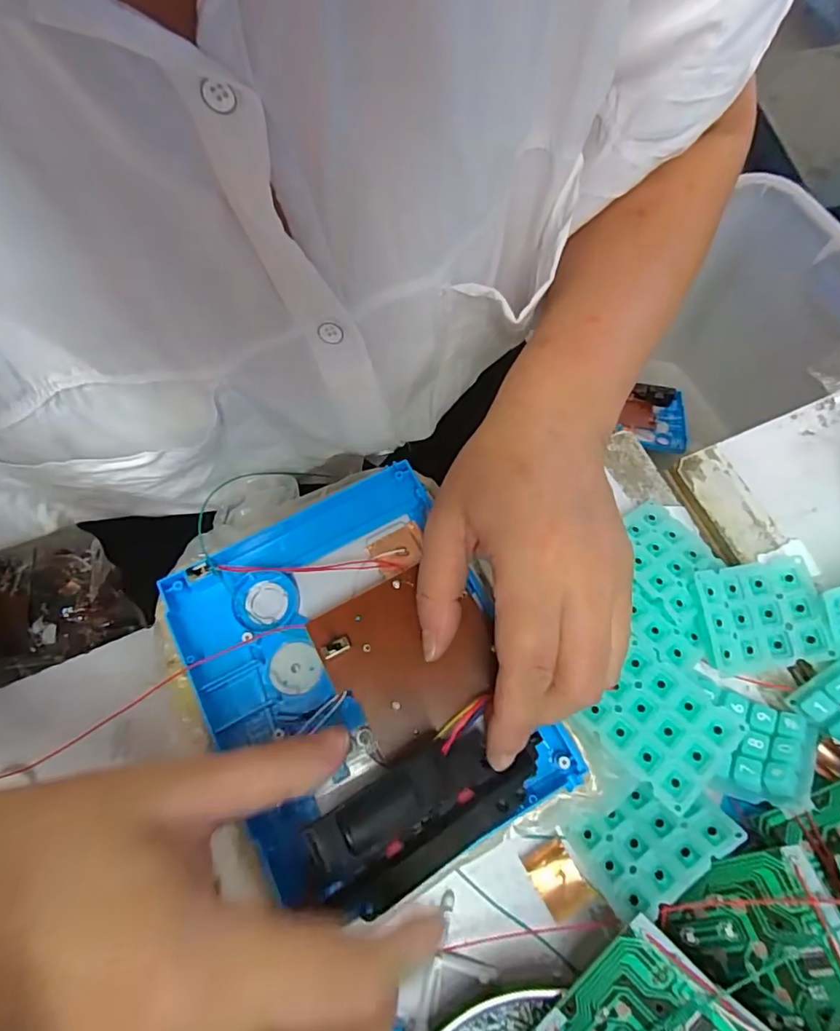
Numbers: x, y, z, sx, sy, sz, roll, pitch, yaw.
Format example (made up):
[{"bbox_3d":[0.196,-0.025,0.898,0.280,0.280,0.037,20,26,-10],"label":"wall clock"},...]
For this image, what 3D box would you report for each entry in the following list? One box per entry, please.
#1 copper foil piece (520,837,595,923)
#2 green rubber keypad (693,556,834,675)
[{"bbox_3d":[0.061,0.163,0.240,0.020,0.004,0.028,-29,69,-9],"label":"copper foil piece"},{"bbox_3d":[0.164,0.048,0.261,0.056,0.012,0.049,-8,67,-1],"label":"green rubber keypad"}]

